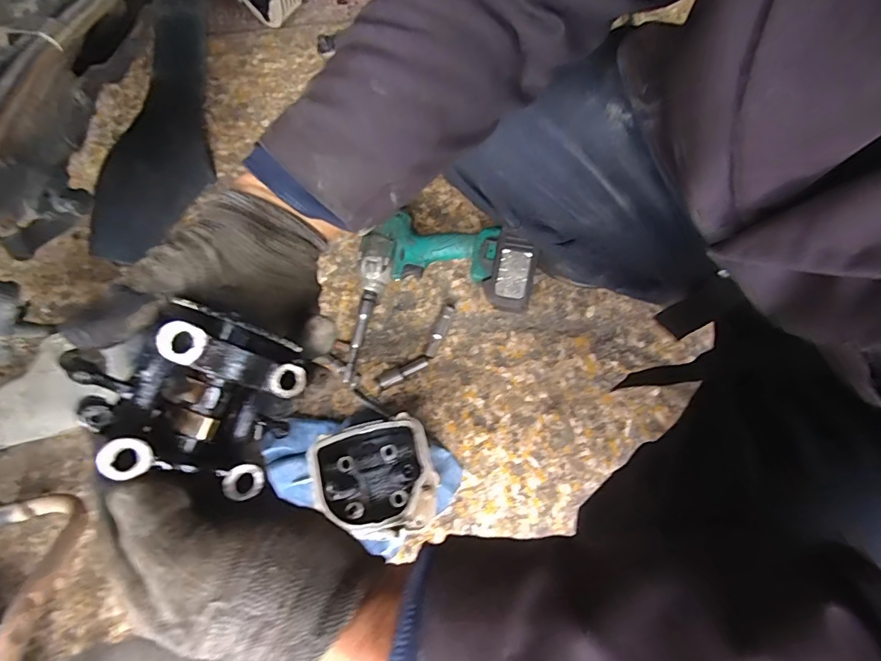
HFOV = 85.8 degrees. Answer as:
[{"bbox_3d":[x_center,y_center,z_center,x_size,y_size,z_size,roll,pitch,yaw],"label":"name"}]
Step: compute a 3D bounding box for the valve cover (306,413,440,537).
[{"bbox_3d":[-0.075,0.177,0.573,0.147,0.075,0.127,-11,71,-2],"label":"valve cover"}]

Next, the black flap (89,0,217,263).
[{"bbox_3d":[-0.441,-0.381,0.772,0.119,0.085,0.570,-3,71,1],"label":"black flap"}]

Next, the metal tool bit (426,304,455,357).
[{"bbox_3d":[0.000,-0.002,0.655,0.017,0.018,0.081,21,73,9],"label":"metal tool bit"}]

